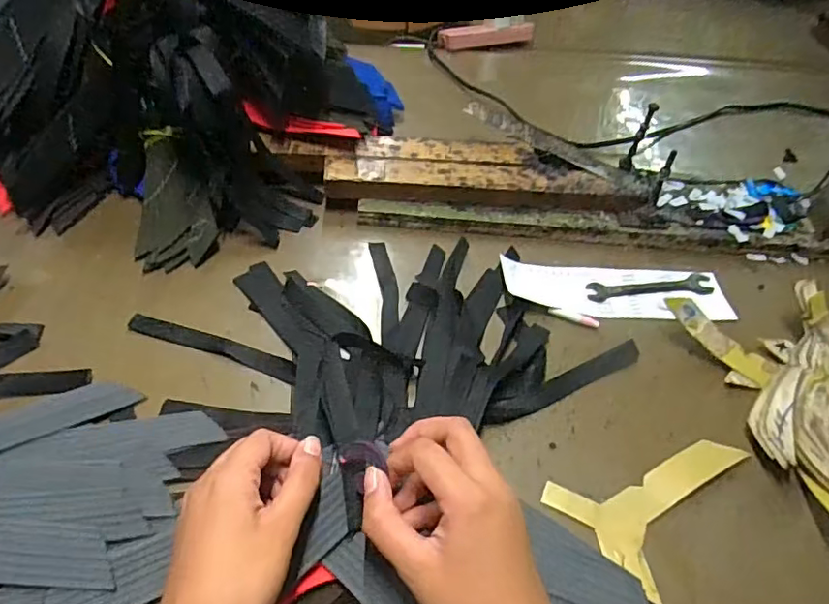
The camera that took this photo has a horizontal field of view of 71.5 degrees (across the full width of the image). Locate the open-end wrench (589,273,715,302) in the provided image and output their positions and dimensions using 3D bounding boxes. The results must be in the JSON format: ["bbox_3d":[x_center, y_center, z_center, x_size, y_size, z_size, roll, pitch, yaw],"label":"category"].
[{"bbox_3d":[0.218,-0.012,0.535,0.122,0.007,0.023,-4,50,-10],"label":"open-end wrench"}]

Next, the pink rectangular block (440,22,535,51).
[{"bbox_3d":[0.104,-0.399,0.864,0.154,0.026,0.028,-14,53,-18],"label":"pink rectangular block"}]

